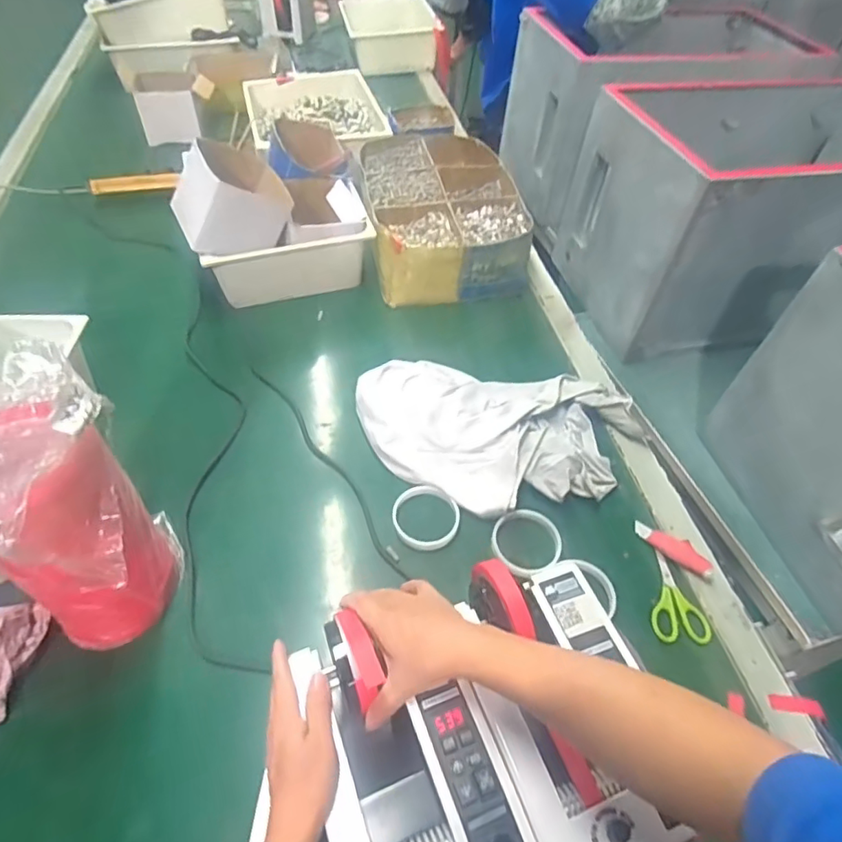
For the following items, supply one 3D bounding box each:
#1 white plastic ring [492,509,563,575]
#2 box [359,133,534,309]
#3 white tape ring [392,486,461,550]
[{"bbox_3d":[0.132,0.145,0.663,0.088,0.009,0.079,-22,56,-20],"label":"white plastic ring"},{"bbox_3d":[0.035,-0.401,1.058,0.280,0.130,0.406,-7,52,-9],"label":"box"},{"bbox_3d":[0.007,0.119,0.678,0.082,0.008,0.083,2,51,-2],"label":"white tape ring"}]

